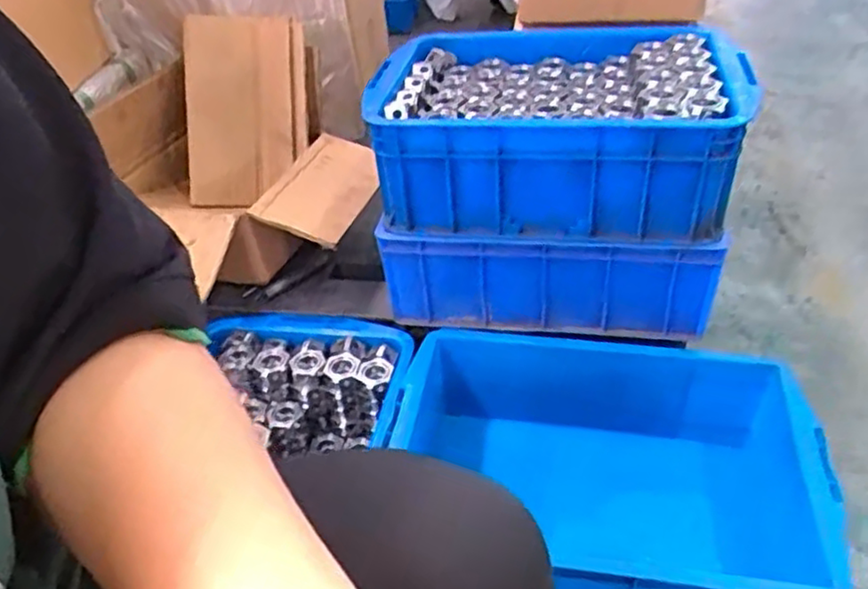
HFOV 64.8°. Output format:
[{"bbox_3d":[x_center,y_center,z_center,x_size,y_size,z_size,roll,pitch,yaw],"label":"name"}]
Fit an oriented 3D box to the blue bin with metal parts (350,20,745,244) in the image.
[{"bbox_3d":[0.147,-0.215,0.867,0.425,0.143,0.304,4,39,12],"label":"blue bin with metal parts"}]

